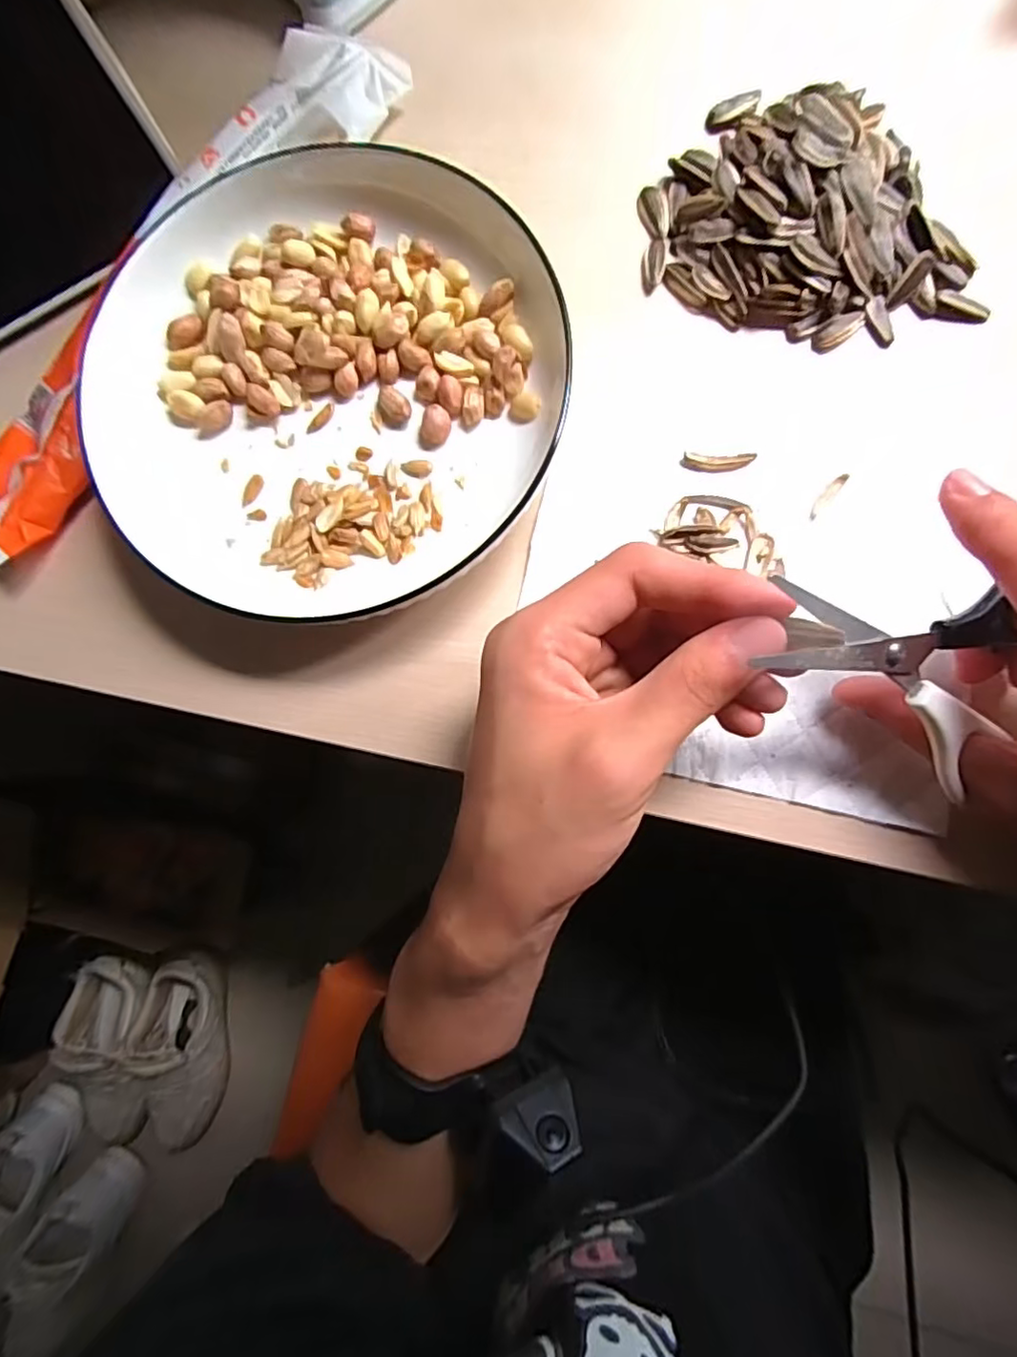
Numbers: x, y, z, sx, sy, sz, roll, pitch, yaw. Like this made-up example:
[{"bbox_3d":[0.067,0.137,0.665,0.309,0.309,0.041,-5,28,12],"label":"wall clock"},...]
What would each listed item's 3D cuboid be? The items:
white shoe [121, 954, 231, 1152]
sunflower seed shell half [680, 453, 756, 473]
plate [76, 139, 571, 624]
[{"bbox_3d":[-0.491,0.549,0.887,0.108,0.111,0.256,1,83,6],"label":"white shoe"},{"bbox_3d":[0.082,-0.085,0.238,0.027,0.004,0.007,4,83,6],"label":"sunflower seed shell half"},{"bbox_3d":[-0.071,-0.116,0.240,0.178,0.033,0.177,-1,83,5],"label":"plate"}]

